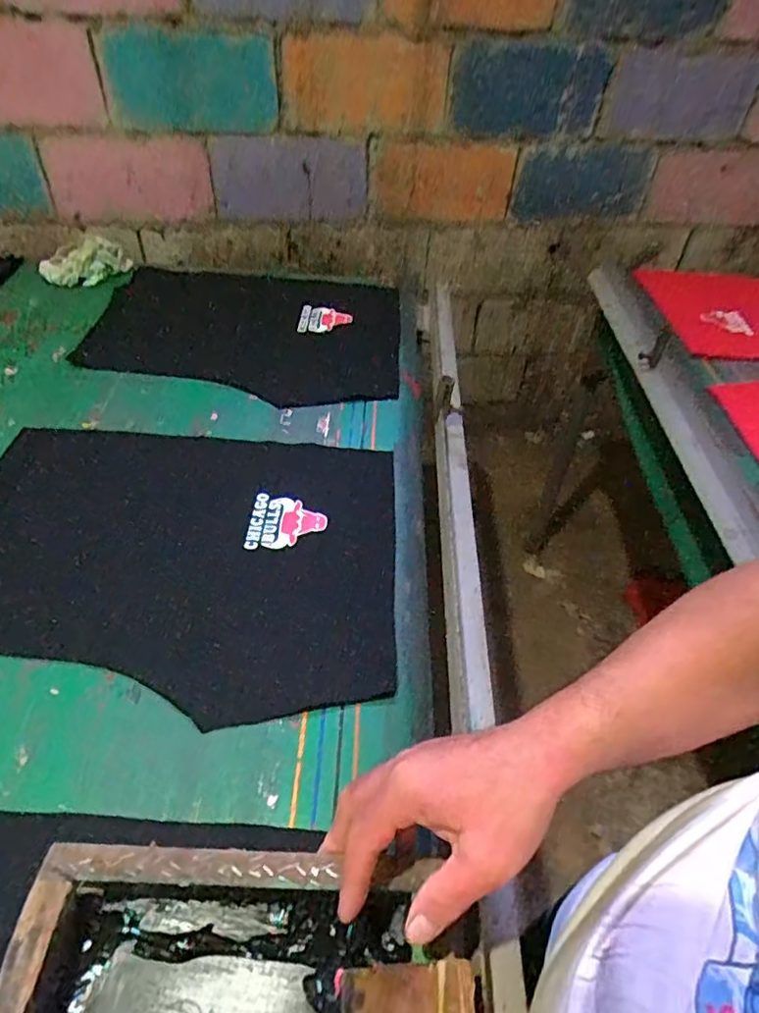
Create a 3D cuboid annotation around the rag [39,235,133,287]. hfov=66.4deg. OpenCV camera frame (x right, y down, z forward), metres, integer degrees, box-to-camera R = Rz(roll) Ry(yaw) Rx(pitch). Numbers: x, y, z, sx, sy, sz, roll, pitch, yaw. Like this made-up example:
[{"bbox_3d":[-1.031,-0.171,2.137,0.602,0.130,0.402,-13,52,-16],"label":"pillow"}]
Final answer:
[{"bbox_3d":[-0.506,-0.421,1.002,0.146,0.062,0.075,-17,50,-20],"label":"rag"}]

